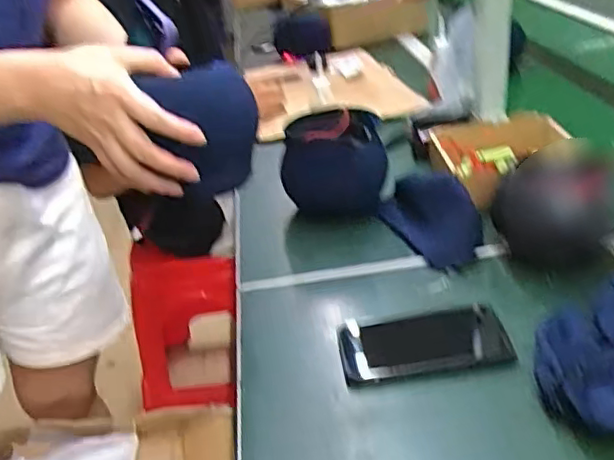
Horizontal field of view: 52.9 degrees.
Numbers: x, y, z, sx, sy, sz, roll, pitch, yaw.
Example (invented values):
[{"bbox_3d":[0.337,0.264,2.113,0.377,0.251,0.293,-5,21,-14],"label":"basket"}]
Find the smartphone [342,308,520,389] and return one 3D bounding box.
[{"bbox_3d":[0.102,0.098,0.547,0.142,0.011,0.077,-10,33,3],"label":"smartphone"}]

